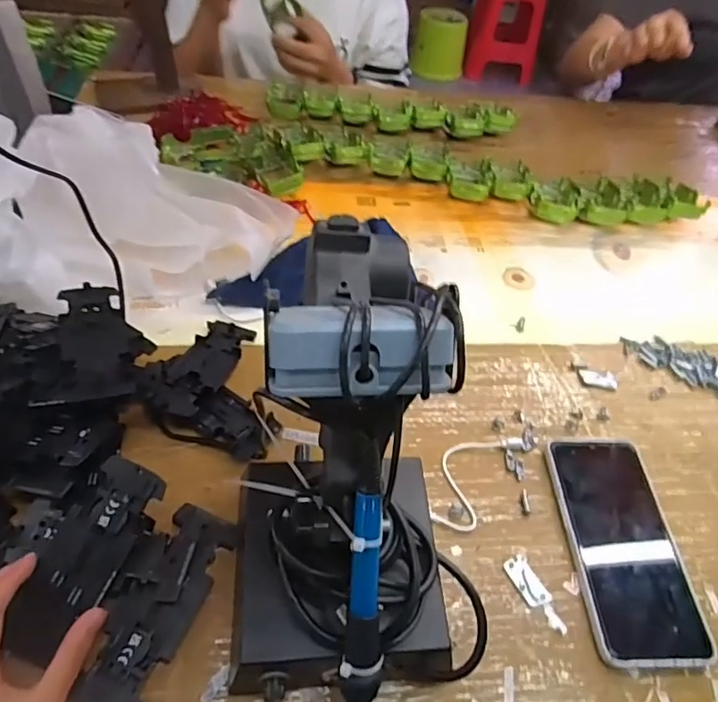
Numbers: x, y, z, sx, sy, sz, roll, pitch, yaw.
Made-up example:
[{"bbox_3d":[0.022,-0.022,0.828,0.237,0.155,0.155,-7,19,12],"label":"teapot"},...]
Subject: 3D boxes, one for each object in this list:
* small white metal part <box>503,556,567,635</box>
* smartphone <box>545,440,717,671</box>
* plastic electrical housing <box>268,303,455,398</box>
[{"bbox_3d":[0.126,0.173,0.373,0.017,0.004,0.055,-21,55,-22],"label":"small white metal part"},{"bbox_3d":[0.199,0.144,0.397,0.080,0.015,0.165,2,50,-5],"label":"smartphone"},{"bbox_3d":[0.001,0.001,0.218,0.075,0.030,0.032,7,50,0],"label":"plastic electrical housing"}]

